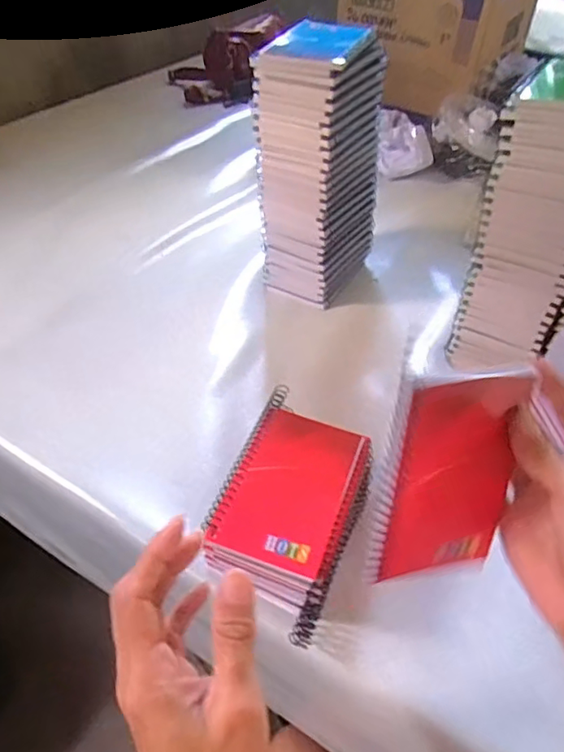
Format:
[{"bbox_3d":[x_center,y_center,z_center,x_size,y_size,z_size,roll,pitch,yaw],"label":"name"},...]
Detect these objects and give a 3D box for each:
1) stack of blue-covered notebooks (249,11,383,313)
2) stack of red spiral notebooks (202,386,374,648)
[{"bbox_3d":[0.044,-0.229,0.616,0.101,0.260,0.123,23,49,21],"label":"stack of blue-covered notebooks"},{"bbox_3d":[0.009,0.105,0.430,0.099,0.080,0.169,18,47,16],"label":"stack of red spiral notebooks"}]

